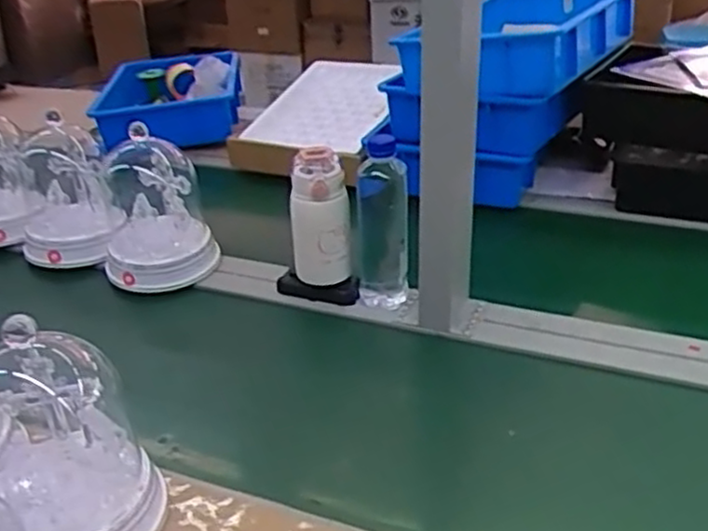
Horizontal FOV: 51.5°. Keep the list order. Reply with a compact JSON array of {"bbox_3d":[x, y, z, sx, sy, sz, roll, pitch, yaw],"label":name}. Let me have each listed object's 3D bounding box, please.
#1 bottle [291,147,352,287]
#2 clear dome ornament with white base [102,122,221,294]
[{"bbox_3d":[-0.042,-0.063,0.901,0.067,0.149,0.069,-8,30,-7],"label":"bottle"},{"bbox_3d":[-0.272,-0.081,0.994,0.144,0.181,0.144,-13,31,-15],"label":"clear dome ornament with white base"}]

